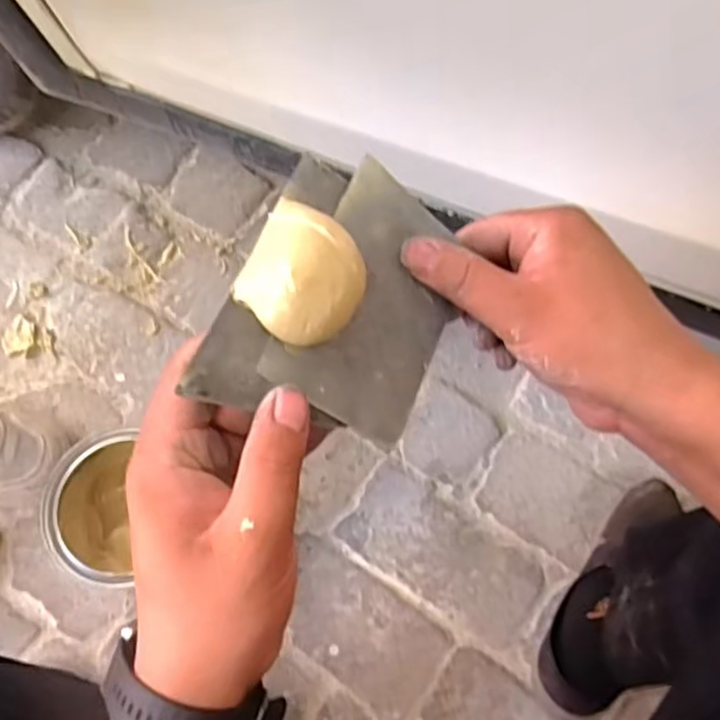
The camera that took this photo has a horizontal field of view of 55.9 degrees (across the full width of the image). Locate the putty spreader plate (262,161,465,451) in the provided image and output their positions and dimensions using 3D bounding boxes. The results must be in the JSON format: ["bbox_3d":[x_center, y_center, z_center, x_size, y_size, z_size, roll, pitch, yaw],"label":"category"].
[{"bbox_3d":[0.010,-0.028,0.324,0.073,0.008,0.124,31,64,-15],"label":"putty spreader plate"}]

